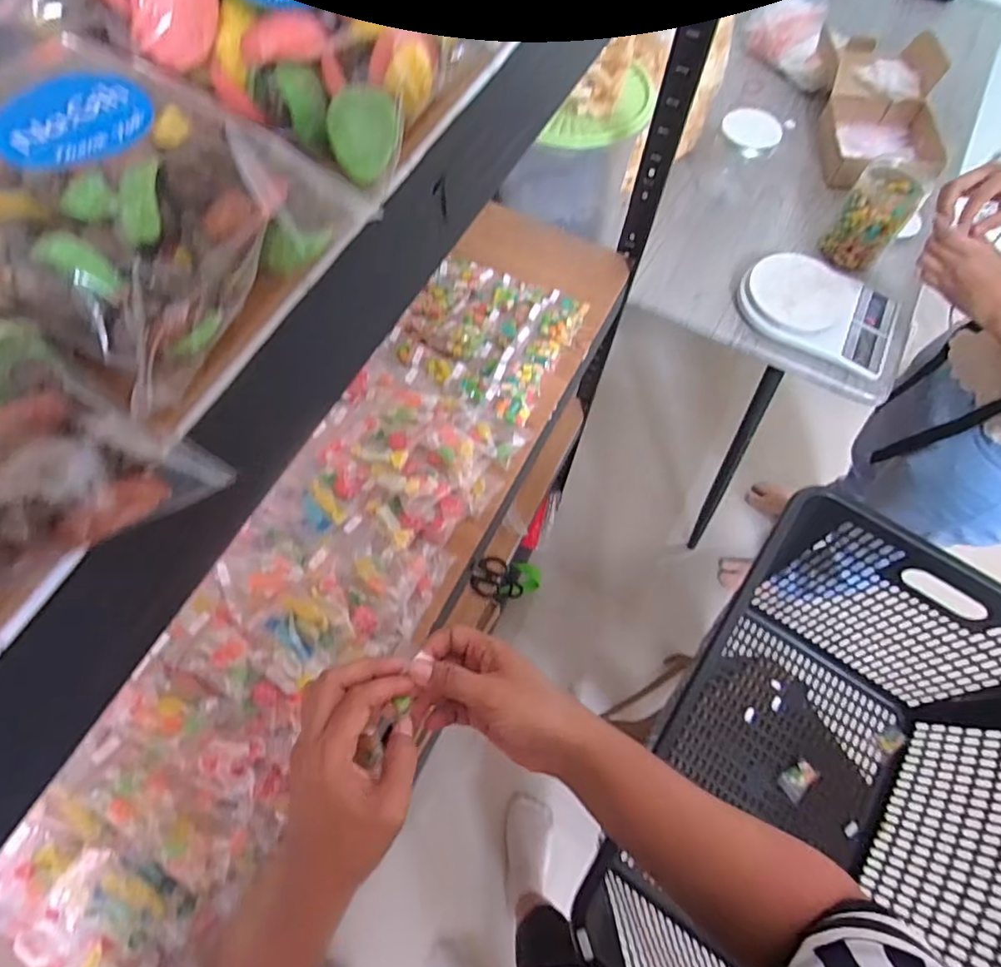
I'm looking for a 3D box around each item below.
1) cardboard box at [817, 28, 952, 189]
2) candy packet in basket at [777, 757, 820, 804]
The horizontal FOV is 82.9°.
[{"bbox_3d":[0.619,-0.611,0.933,0.171,0.093,0.354,6,70,0],"label":"cardboard box"},{"bbox_3d":[0.428,0.425,0.814,0.056,0.014,0.033,-37,75,-14],"label":"candy packet in basket"}]

